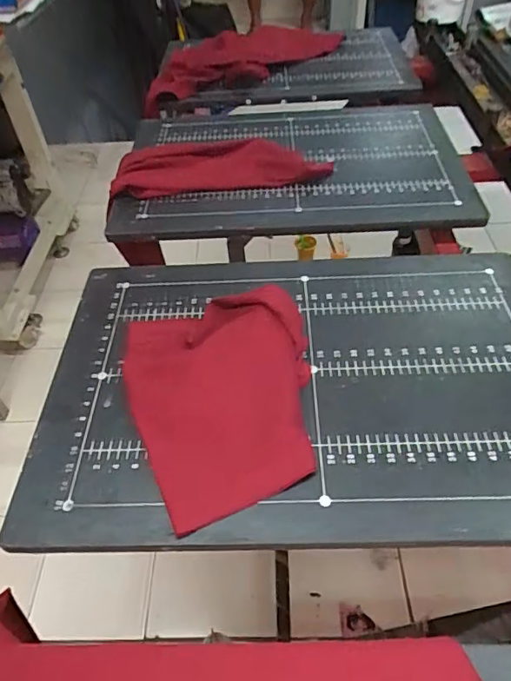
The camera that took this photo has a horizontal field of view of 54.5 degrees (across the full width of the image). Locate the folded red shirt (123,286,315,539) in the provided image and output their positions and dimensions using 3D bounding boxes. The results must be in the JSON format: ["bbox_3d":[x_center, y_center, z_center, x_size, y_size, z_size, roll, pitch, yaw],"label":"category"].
[{"bbox_3d":[-0.033,0.038,0.539,0.210,0.049,0.277,-19,50,-12],"label":"folded red shirt"}]

